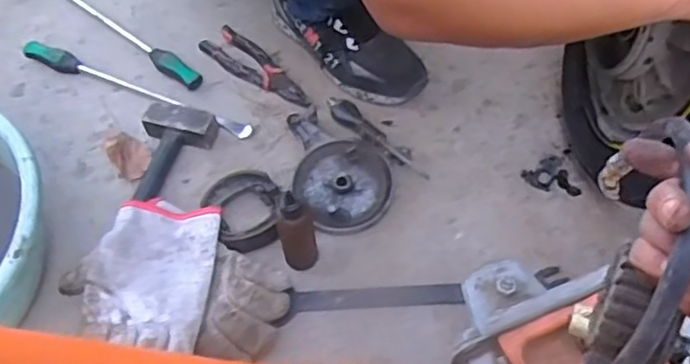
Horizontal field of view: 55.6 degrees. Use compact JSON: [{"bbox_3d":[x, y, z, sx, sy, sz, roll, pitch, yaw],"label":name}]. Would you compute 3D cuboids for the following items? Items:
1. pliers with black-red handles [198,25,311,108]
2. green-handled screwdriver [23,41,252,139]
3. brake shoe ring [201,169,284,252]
[{"bbox_3d":[-0.124,-0.160,0.926,0.190,0.012,0.058,38,69,21],"label":"pliers with black-red handles"},{"bbox_3d":[-0.293,-0.132,0.906,0.362,0.037,0.031,21,63,14],"label":"green-handled screwdriver"},{"bbox_3d":[-0.117,0.036,0.795,0.086,0.028,0.103,-27,63,-12],"label":"brake shoe ring"}]

